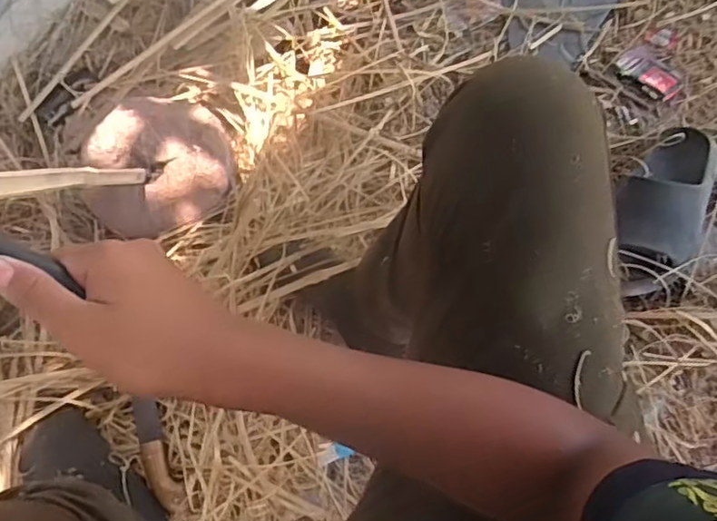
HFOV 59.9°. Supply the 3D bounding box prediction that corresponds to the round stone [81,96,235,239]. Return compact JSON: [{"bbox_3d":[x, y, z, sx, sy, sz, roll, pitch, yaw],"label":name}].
[{"bbox_3d":[-0.283,-0.130,0.888,0.202,0.072,0.201,-1,69,1],"label":"round stone"}]

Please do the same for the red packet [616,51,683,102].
[{"bbox_3d":[0.445,-0.286,0.951,0.055,0.032,0.099,-38,72,-12],"label":"red packet"}]

